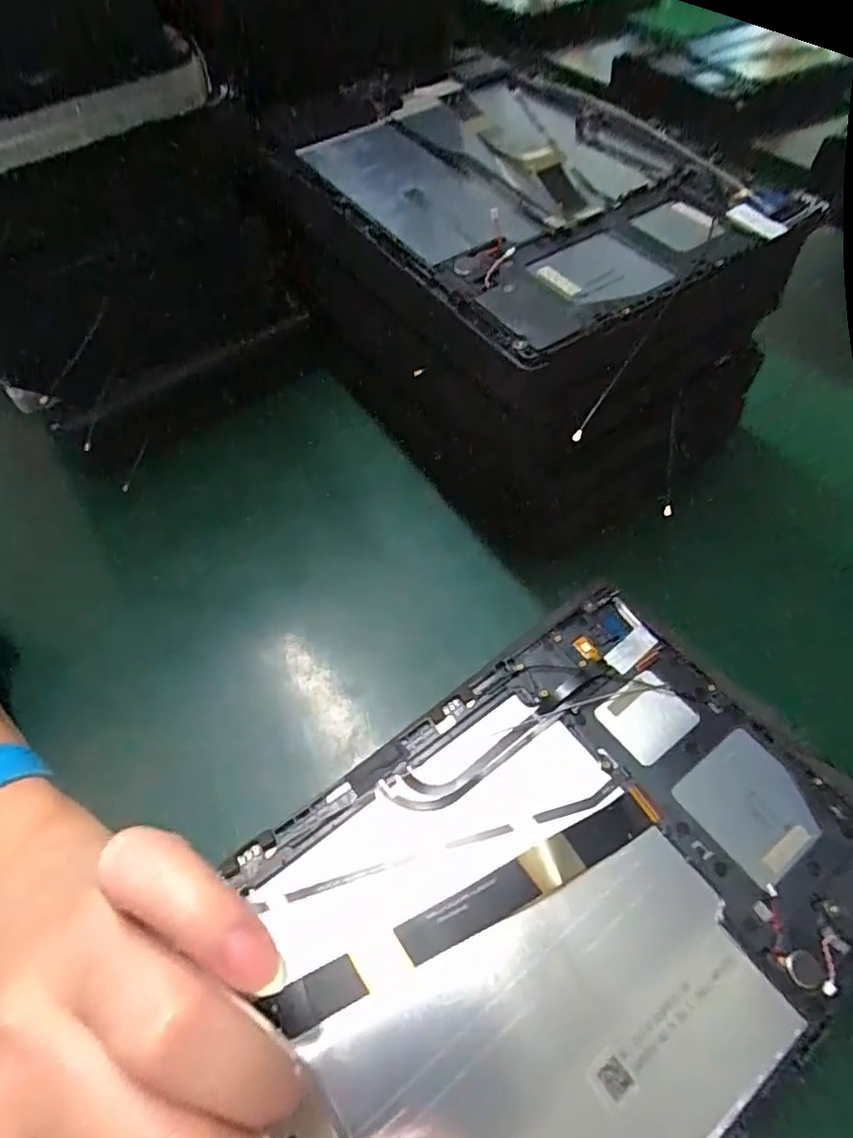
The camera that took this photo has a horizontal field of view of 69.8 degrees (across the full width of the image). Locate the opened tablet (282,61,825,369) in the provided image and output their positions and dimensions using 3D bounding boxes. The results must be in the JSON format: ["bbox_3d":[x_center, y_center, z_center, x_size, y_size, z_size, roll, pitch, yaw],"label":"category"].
[{"bbox_3d":[0.039,-0.172,0.271,0.145,0.017,0.209,-28,60,-16],"label":"opened tablet"}]

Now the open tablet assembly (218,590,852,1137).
[{"bbox_3d":[0.045,0.104,0.201,0.193,0.015,0.144,-31,59,-22],"label":"open tablet assembly"}]

